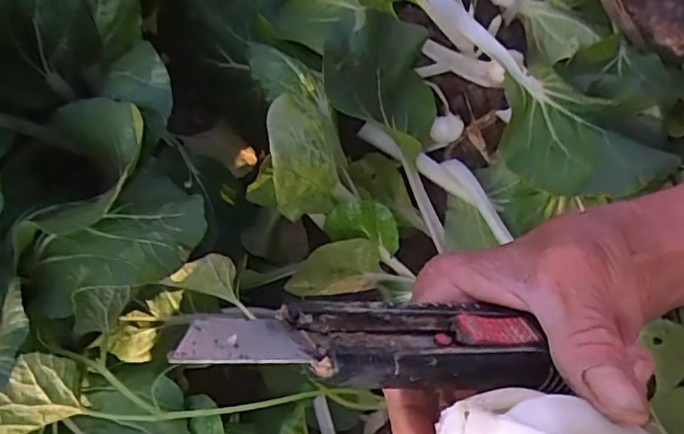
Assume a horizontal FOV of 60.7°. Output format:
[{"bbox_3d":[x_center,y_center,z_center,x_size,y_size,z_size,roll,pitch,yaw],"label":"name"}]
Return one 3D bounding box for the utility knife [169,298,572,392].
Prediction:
[{"bbox_3d":[0.010,0.042,0.176,0.116,0.018,0.034,6,30,-23],"label":"utility knife"}]

